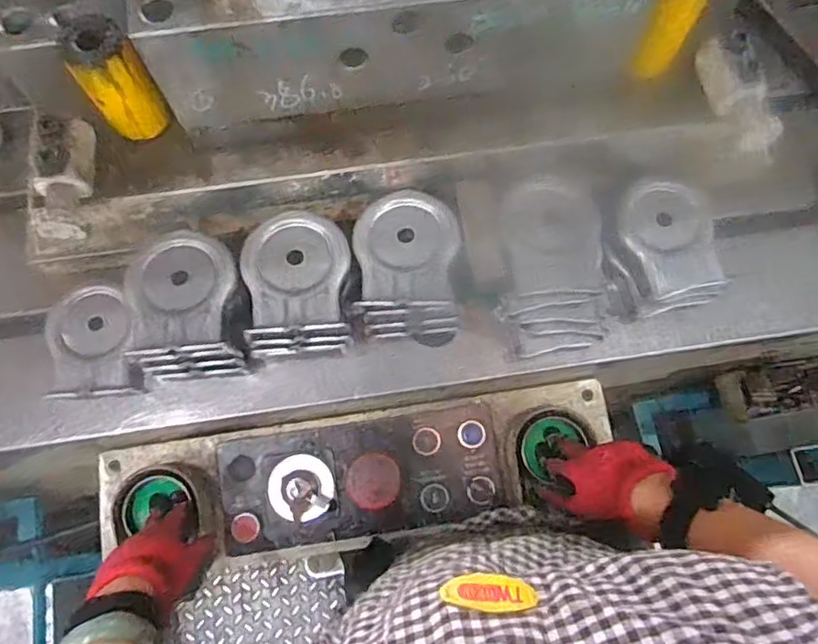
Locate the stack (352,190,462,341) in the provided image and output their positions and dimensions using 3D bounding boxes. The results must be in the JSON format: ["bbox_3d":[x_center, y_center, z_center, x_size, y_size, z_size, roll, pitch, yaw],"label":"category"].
[{"bbox_3d":[-0.002,-0.050,0.613,0.102,0.090,0.134,0,72,0],"label":"stack"}]

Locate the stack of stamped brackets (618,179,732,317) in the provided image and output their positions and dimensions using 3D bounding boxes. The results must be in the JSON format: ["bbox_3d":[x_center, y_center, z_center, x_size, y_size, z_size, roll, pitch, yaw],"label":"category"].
[{"bbox_3d":[0.275,-0.077,0.648,0.095,0.074,0.127,-13,73,-4],"label":"stack of stamped brackets"}]

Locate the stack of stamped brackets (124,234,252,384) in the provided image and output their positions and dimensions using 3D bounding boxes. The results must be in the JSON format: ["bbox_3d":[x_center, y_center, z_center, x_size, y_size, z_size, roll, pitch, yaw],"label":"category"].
[{"bbox_3d":[-0.214,-0.015,0.591,0.101,0.098,0.124,-2,72,-1],"label":"stack of stamped brackets"}]

